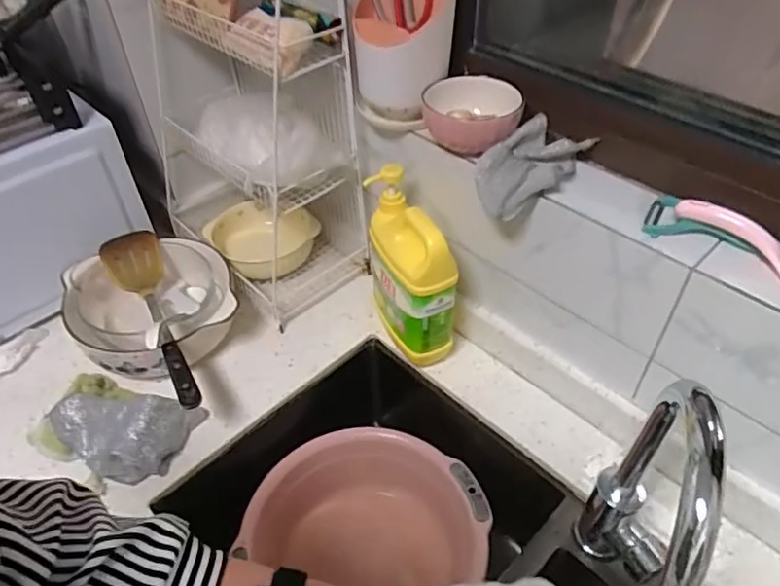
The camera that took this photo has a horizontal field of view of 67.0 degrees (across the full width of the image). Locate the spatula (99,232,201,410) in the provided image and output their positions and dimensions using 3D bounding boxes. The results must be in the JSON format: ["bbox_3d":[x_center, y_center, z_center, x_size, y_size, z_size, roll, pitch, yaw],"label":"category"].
[{"bbox_3d":[-0.310,0.036,0.790,0.077,0.069,0.348,-24,49,-20],"label":"spatula"}]

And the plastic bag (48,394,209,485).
[{"bbox_3d":[-0.336,0.164,0.728,0.154,0.064,0.123,15,48,16],"label":"plastic bag"}]

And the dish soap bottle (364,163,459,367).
[{"bbox_3d":[0.021,-0.025,0.761,0.061,0.221,0.141,-26,50,-21],"label":"dish soap bottle"}]

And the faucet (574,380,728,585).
[{"bbox_3d":[0.201,0.212,0.503,0.062,0.315,0.179,21,50,21],"label":"faucet"}]

